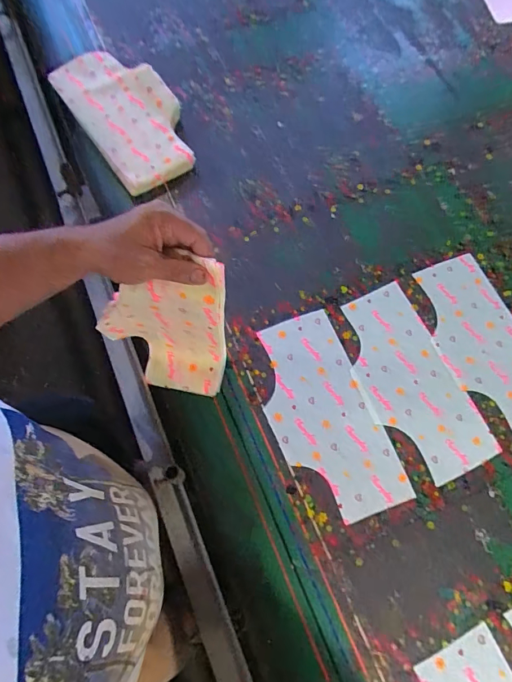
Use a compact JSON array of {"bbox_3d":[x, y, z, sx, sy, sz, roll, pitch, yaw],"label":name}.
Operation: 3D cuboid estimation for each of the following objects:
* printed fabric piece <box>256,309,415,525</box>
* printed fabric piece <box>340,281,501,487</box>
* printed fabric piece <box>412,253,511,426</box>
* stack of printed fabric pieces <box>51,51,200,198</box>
[{"bbox_3d":[0.099,0.110,0.634,0.148,0.006,0.308,-20,72,-9],"label":"printed fabric piece"},{"bbox_3d":[0.239,0.061,0.663,0.148,0.009,0.305,-23,72,-10],"label":"printed fabric piece"},{"bbox_3d":[0.375,0.004,0.687,0.147,0.009,0.309,-22,72,-10],"label":"printed fabric piece"},{"bbox_3d":[-0.240,-0.428,0.801,0.175,0.042,0.333,-34,74,-13],"label":"stack of printed fabric pieces"}]

